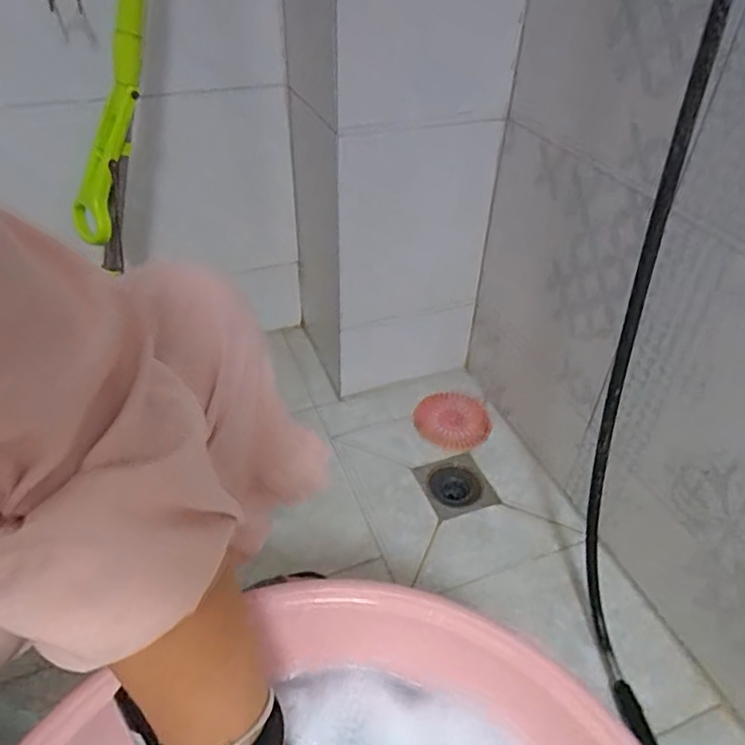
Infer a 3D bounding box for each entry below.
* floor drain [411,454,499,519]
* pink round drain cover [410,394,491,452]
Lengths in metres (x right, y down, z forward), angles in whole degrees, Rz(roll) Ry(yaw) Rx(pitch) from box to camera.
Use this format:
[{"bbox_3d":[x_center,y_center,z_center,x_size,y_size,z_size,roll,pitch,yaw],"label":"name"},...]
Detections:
[{"bbox_3d":[0.125,0.172,0.886,0.097,0.018,0.098,-15,43,-18],"label":"floor drain"},{"bbox_3d":[0.134,0.079,0.981,0.127,0.005,0.122,1,41,-1],"label":"pink round drain cover"}]

